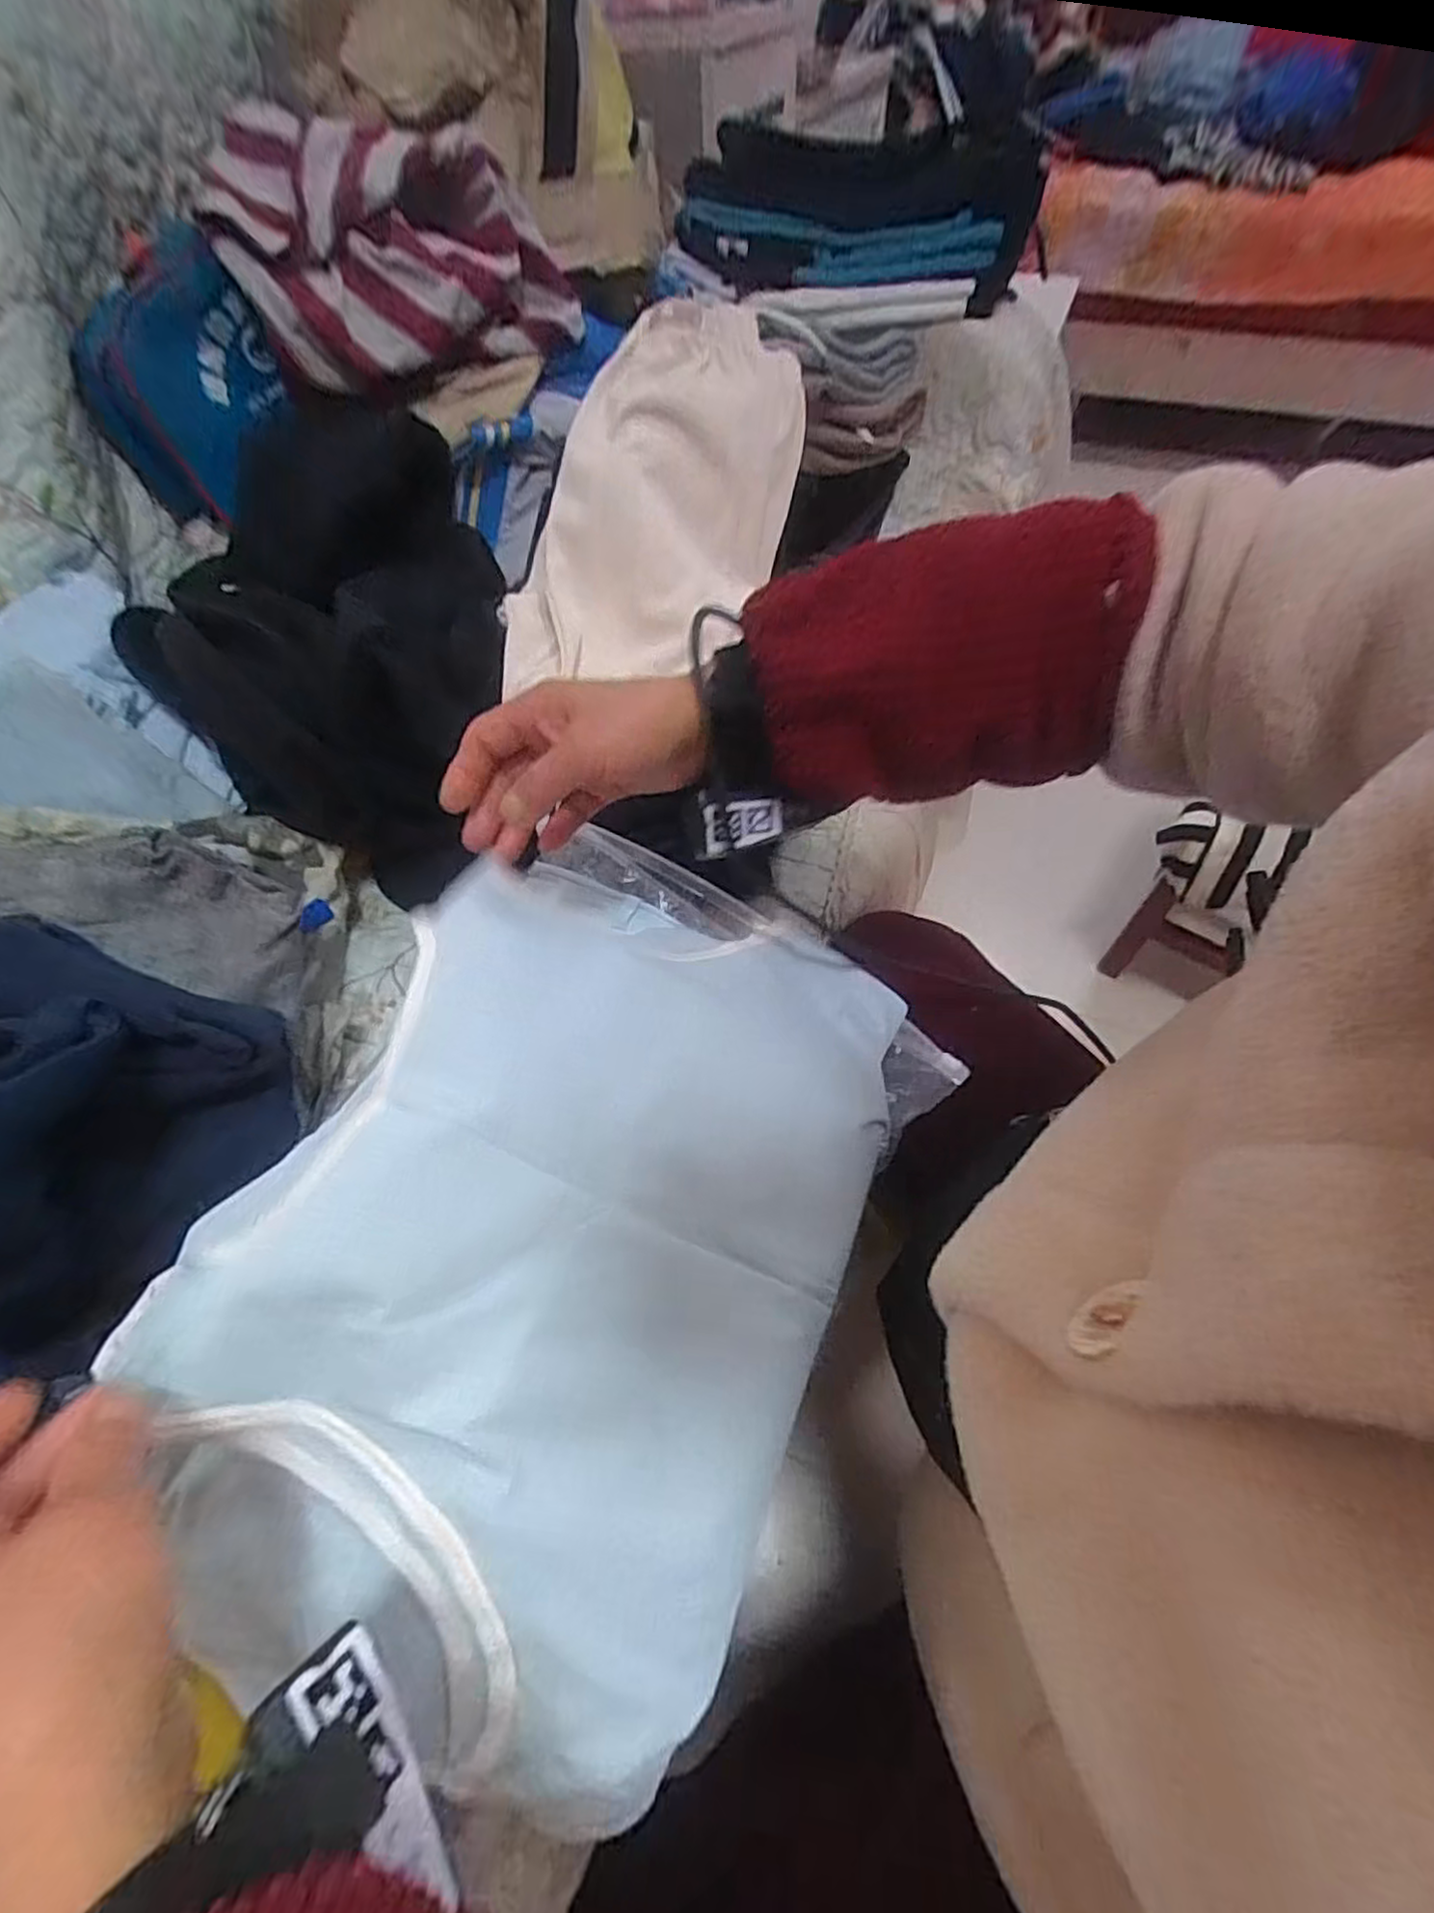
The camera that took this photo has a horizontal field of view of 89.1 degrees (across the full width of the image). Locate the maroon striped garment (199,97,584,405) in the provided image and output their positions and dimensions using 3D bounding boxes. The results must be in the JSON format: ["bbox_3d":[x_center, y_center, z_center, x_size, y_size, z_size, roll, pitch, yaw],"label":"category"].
[{"bbox_3d":[-0.307,-0.647,0.662,0.275,0.148,0.212,-31,59,-18],"label":"maroon striped garment"}]

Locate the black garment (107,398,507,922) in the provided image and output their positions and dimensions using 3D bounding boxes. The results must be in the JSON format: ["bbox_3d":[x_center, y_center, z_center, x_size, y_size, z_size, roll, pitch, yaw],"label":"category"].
[{"bbox_3d":[-0.319,-0.285,0.594,0.241,0.176,0.439,-3,67,1],"label":"black garment"}]

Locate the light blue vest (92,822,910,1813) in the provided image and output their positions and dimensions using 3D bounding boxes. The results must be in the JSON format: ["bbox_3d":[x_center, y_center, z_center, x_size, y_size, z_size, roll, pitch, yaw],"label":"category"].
[{"bbox_3d":[-0.058,0.099,0.324,0.226,0.103,0.356,17,57,14],"label":"light blue vest"}]

